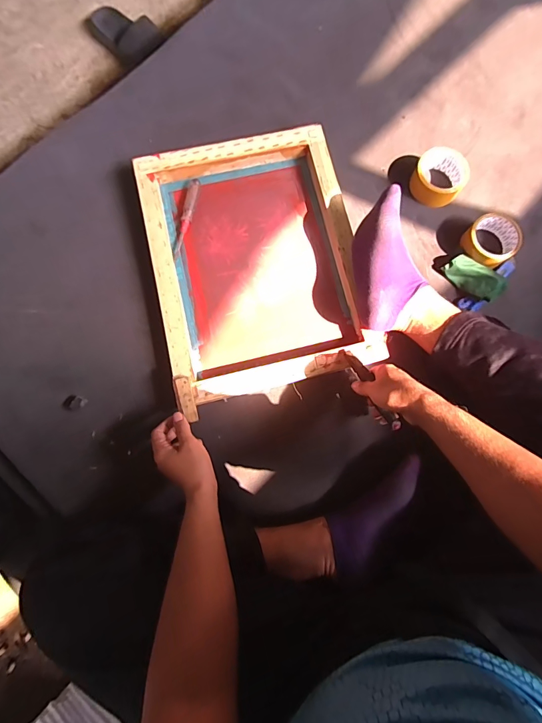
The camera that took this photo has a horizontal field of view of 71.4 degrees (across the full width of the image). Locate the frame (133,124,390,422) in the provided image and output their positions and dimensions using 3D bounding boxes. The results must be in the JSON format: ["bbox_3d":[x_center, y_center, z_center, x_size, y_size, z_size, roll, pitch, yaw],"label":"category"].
[{"bbox_3d":[-0.028,-0.182,0.697,0.359,0.065,0.461,-14,79,-3],"label":"frame"}]

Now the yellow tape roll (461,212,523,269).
[{"bbox_3d":[0.404,-0.221,0.693,0.088,0.044,0.088,0,79,0],"label":"yellow tape roll"}]

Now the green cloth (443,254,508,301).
[{"bbox_3d":[0.371,-0.151,0.690,0.104,0.033,0.058,33,80,6],"label":"green cloth"}]

